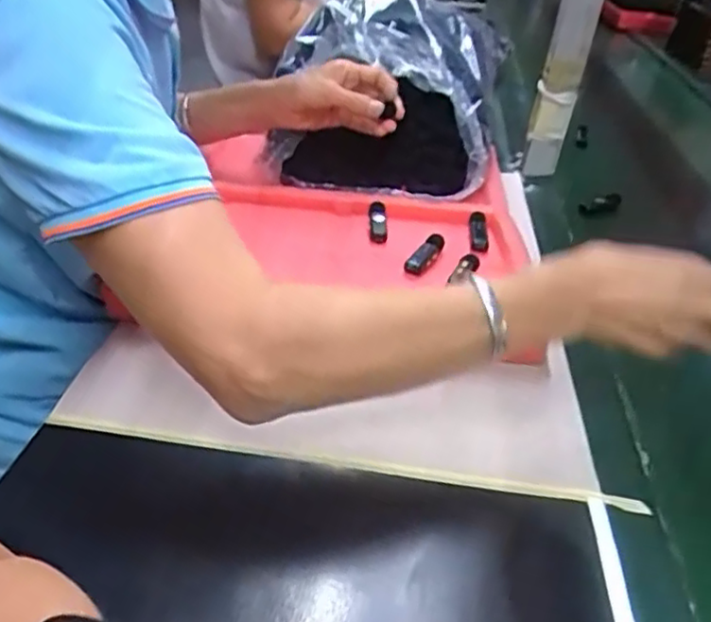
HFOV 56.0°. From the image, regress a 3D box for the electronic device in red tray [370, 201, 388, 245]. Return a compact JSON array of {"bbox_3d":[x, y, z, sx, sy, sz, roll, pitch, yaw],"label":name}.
[{"bbox_3d":[0.024,-0.091,0.687,0.017,0.011,0.064,3,46,-4],"label":"electronic device in red tray"}]

